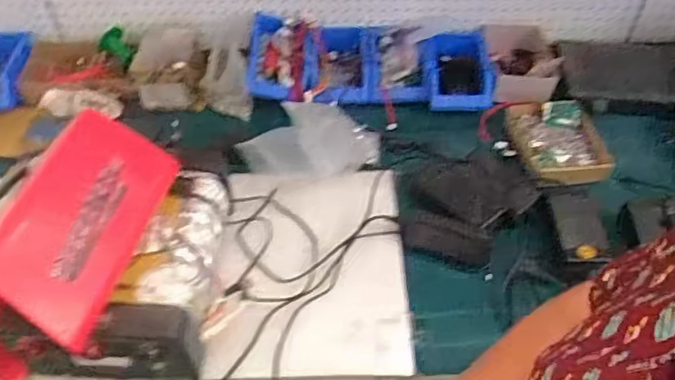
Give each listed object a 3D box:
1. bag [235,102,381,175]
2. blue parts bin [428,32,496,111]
[{"bbox_3d":[-0.050,-0.095,1.104,0.242,0.059,0.139,-11,51,-9],"label":"bag"},{"bbox_3d":[0.253,-0.234,1.237,0.134,0.092,0.205,3,50,3],"label":"blue parts bin"}]

